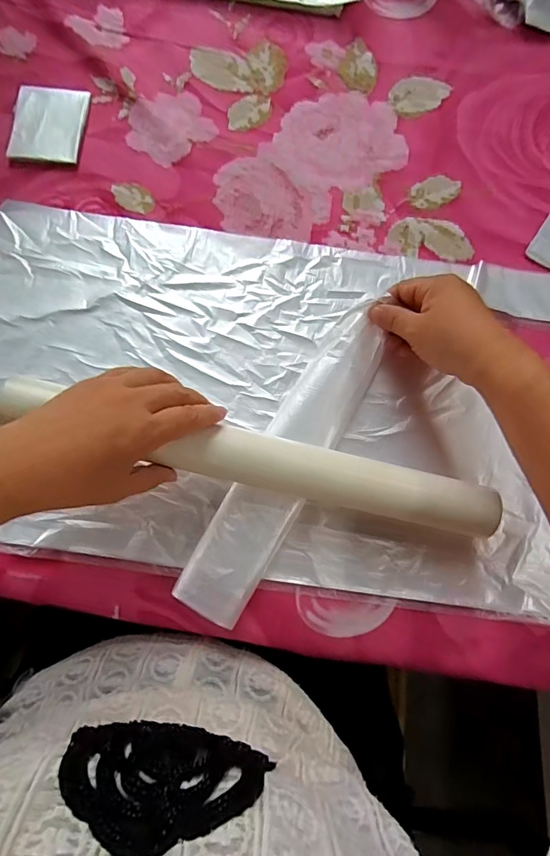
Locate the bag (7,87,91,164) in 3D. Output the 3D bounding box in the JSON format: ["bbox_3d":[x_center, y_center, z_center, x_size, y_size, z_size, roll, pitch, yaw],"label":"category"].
[{"bbox_3d":[-0.215,-0.289,0.420,0.065,0.006,0.077,3,79,-1],"label":"bag"}]

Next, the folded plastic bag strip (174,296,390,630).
[{"bbox_3d":[0.013,0.021,0.348,0.054,0.019,0.264,29,80,4],"label":"folded plastic bag strip"}]

